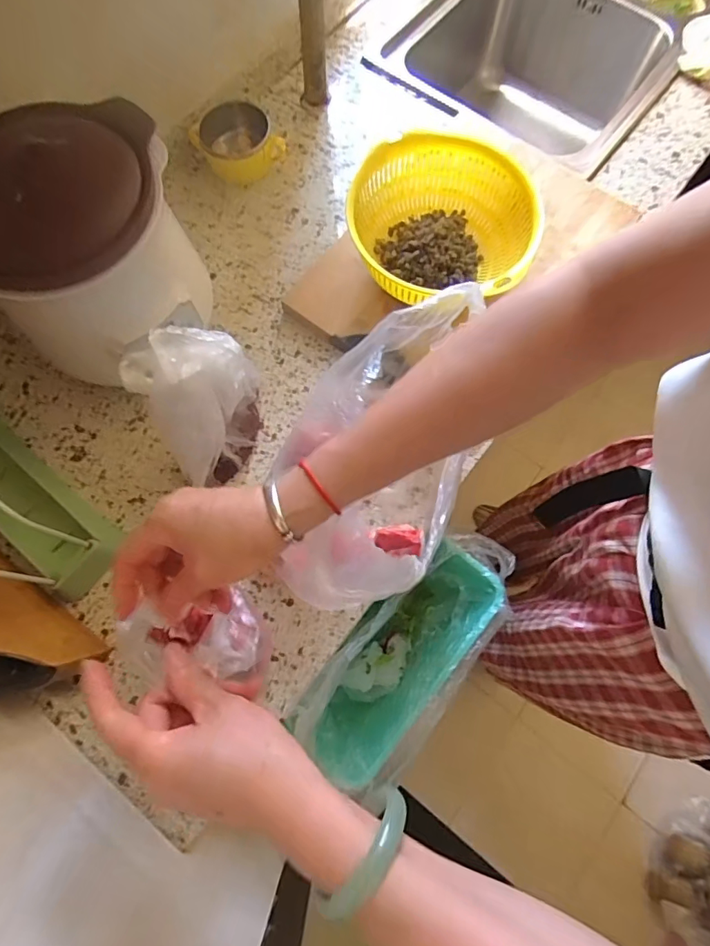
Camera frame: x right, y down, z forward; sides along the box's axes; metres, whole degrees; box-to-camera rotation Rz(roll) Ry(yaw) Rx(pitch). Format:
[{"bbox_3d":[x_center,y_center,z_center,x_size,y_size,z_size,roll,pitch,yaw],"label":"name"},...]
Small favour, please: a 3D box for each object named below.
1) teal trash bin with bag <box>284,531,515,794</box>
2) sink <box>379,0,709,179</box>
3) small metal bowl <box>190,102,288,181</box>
[{"bbox_3d":[0.074,0.222,0.603,0.312,0.133,0.114,-44,79,-11],"label":"teal trash bin with bag"},{"bbox_3d":[0.420,-0.809,0.893,0.402,0.228,0.830,38,78,10],"label":"sink"},{"bbox_3d":[-0.155,-0.441,0.641,0.116,0.065,0.076,-14,75,-4],"label":"small metal bowl"}]

